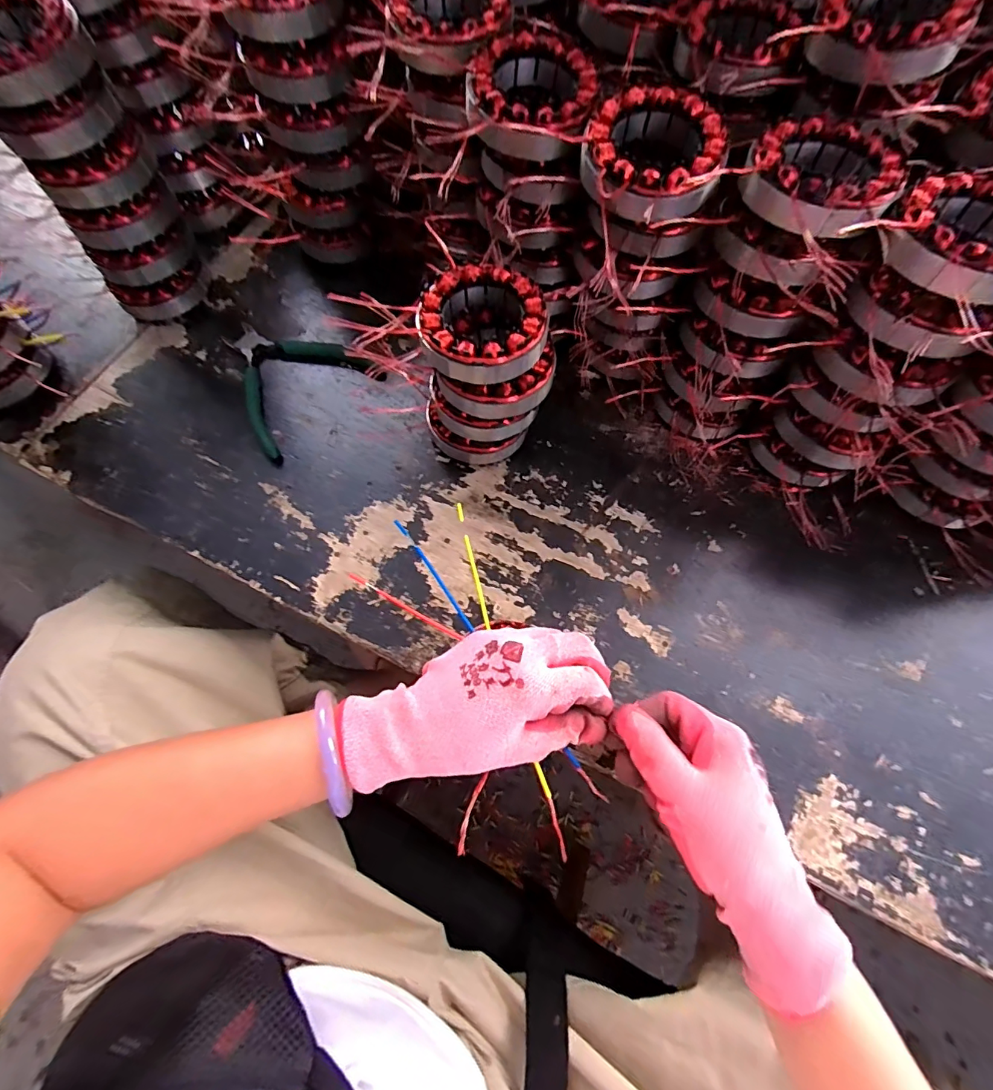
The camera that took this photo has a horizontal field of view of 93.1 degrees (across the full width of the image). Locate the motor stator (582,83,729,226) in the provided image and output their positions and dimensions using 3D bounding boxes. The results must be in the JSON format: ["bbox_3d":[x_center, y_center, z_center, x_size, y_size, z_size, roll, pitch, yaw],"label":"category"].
[{"bbox_3d":[0.099,-0.244,0.297,0.083,0.029,0.083,-1,73,2],"label":"motor stator"}]

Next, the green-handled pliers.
[{"bbox_3d":[-0.196,-0.160,0.438,0.133,0.013,0.129,42,76,14],"label":"green-handled pliers"}]

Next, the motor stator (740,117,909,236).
[{"bbox_3d":[0.197,-0.223,0.283,0.087,0.027,0.083,-41,74,-13],"label":"motor stator"}]

